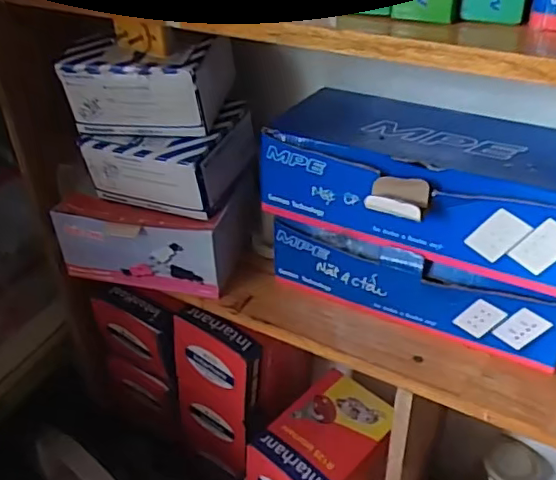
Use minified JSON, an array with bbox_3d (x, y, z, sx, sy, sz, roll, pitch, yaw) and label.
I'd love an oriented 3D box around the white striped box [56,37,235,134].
[{"bbox_3d":[-0.131,-0.172,0.624,0.145,0.076,0.121,5,37,9],"label":"white striped box"}]

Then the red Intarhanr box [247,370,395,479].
[{"bbox_3d":[0.058,0.281,0.773,0.113,0.109,0.167,25,44,32],"label":"red Intarhanr box"}]

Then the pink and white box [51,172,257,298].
[{"bbox_3d":[-0.136,-0.006,0.663,0.200,0.088,0.103,4,37,8],"label":"pink and white box"}]

